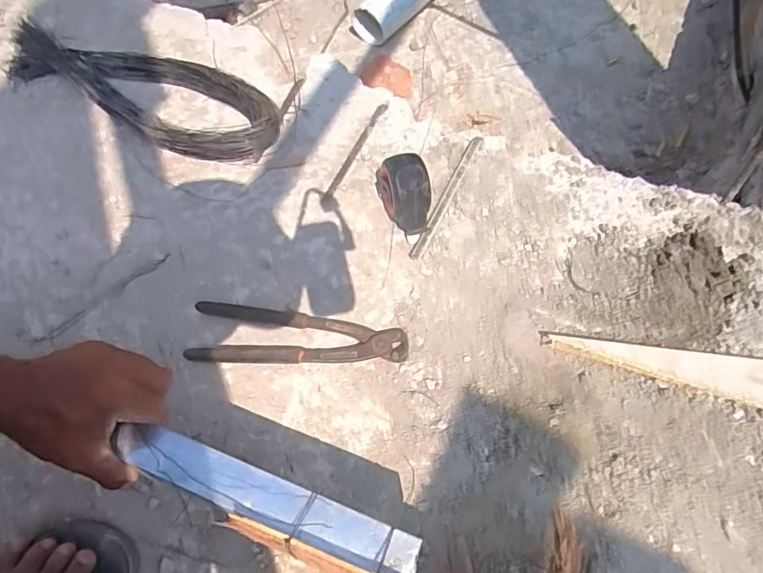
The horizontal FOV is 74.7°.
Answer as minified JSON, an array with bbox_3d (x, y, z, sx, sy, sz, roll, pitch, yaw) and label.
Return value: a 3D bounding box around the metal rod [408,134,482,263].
[{"bbox_3d":[0.076,-0.106,0.569,0.011,0.009,0.179,25,70,14],"label":"metal rod"}]

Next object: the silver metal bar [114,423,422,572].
[{"bbox_3d":[-0.087,0.154,0.365,0.233,0.011,0.033,18,68,11],"label":"silver metal bar"}]

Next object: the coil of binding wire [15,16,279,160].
[{"bbox_3d":[-0.320,-0.273,0.652,0.424,0.038,0.136,27,70,14],"label":"coil of binding wire"}]

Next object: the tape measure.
[{"bbox_3d":[0.026,-0.098,0.537,0.047,0.073,0.078,-20,66,-5],"label":"tape measure"}]

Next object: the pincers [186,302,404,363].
[{"bbox_3d":[-0.085,0.055,0.504,0.218,0.019,0.061,6,66,6],"label":"pincers"}]

